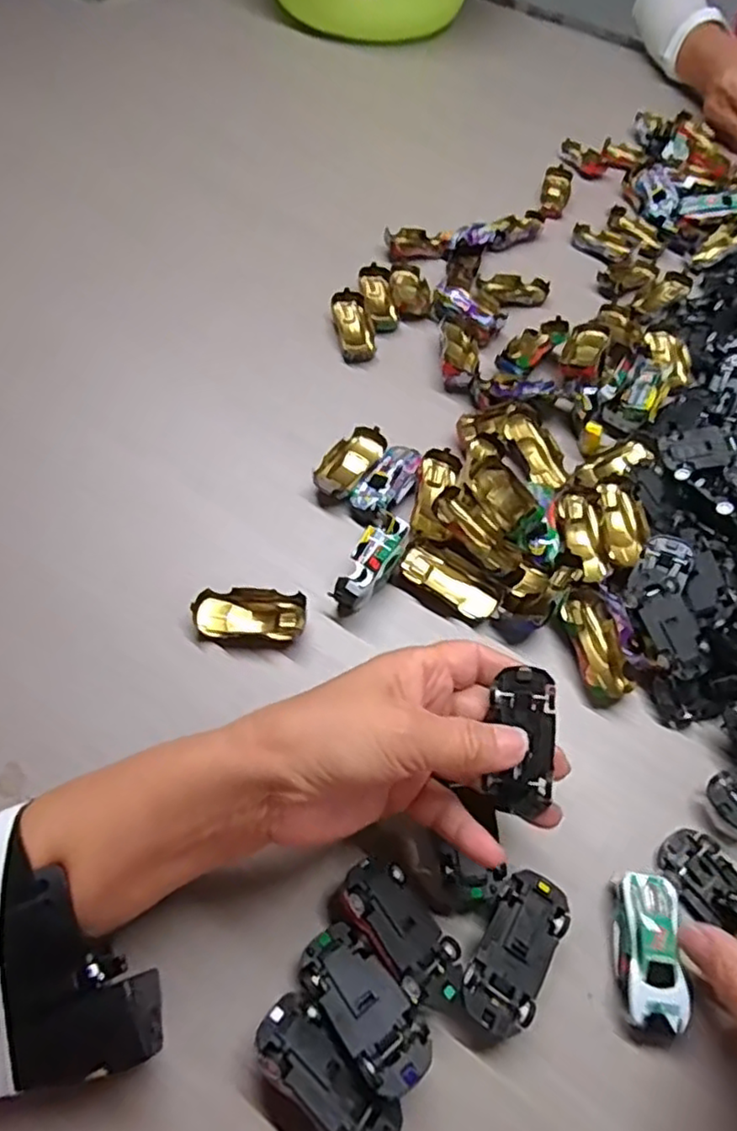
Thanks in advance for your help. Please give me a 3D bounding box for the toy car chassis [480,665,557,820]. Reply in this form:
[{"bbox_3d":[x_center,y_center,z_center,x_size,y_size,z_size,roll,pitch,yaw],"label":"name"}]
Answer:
[{"bbox_3d":[0.070,0.079,0.300,0.027,0.011,0.064,11,71,3],"label":"toy car chassis"}]

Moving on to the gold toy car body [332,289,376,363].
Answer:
[{"bbox_3d":[-0.012,-0.190,0.529,0.029,0.026,0.062,-7,58,-9],"label":"gold toy car body"}]

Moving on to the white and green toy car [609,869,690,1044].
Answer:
[{"bbox_3d":[0.127,0.176,0.298,0.028,0.017,0.067,7,62,0],"label":"white and green toy car"}]

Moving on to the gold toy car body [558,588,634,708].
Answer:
[{"bbox_3d":[0.132,0.046,0.385,0.031,0.017,0.068,-7,58,-9],"label":"gold toy car body"}]

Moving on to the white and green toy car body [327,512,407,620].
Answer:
[{"bbox_3d":[0.002,-0.001,0.393,0.023,0.028,0.064,28,73,13],"label":"white and green toy car body"}]

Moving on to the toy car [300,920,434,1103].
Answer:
[{"bbox_3d":[-0.002,0.187,0.280,0.030,0.028,0.064,-33,65,-23],"label":"toy car"}]

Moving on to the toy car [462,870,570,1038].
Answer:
[{"bbox_3d":[0.065,0.174,0.298,0.031,0.022,0.064,28,60,13],"label":"toy car"}]

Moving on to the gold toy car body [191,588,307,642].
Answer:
[{"bbox_3d":[-0.068,0.028,0.382,0.063,0.017,0.030,3,57,-3],"label":"gold toy car body"}]

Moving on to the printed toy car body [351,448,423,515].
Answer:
[{"bbox_3d":[0.014,-0.055,0.439,0.028,0.018,0.058,34,61,16],"label":"printed toy car body"}]

